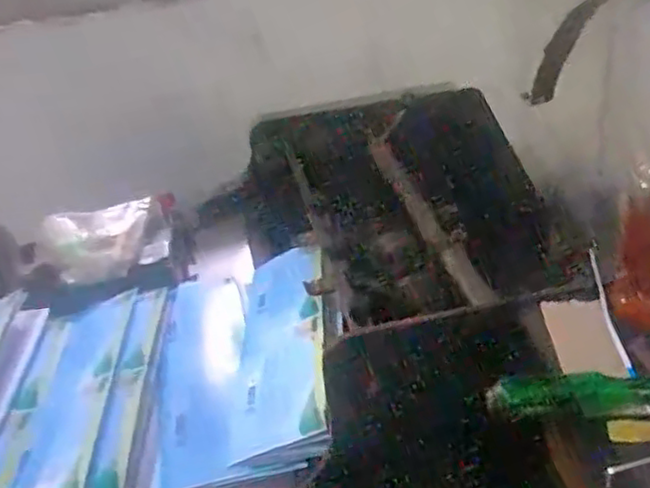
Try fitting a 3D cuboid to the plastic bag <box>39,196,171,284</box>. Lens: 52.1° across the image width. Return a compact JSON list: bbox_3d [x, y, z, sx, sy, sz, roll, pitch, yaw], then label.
[{"bbox_3d":[-0.301,-0.008,0.921,0.176,0.046,0.141,-22,35,-22],"label":"plastic bag"}]

